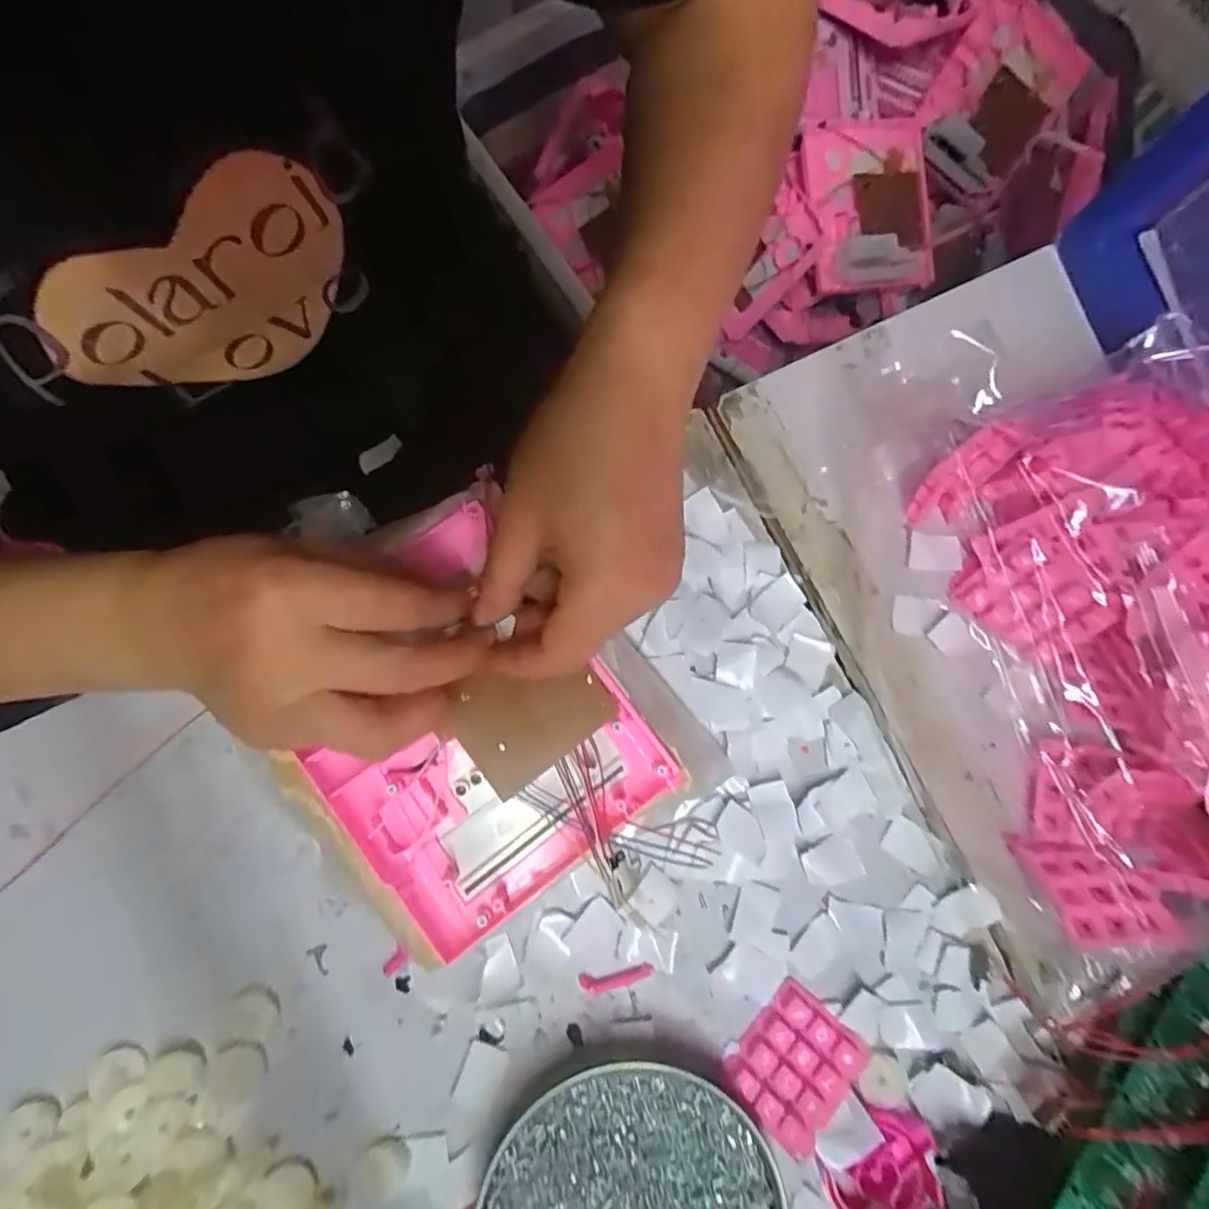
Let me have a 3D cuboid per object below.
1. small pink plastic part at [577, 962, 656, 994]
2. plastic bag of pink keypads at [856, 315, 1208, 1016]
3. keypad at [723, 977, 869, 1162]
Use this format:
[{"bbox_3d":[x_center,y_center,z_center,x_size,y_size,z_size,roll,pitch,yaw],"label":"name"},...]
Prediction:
[{"bbox_3d":[0.006,0.186,0.313,0.036,0.004,0.009,-8,80,-3],"label":"small pink plastic part"},{"bbox_3d":[0.250,0.000,0.302,0.183,0.073,0.318,-17,82,-6],"label":"plastic bag of pink keypads"},{"bbox_3d":[0.092,0.224,0.307,0.048,0.011,0.056,43,81,4],"label":"keypad"}]

